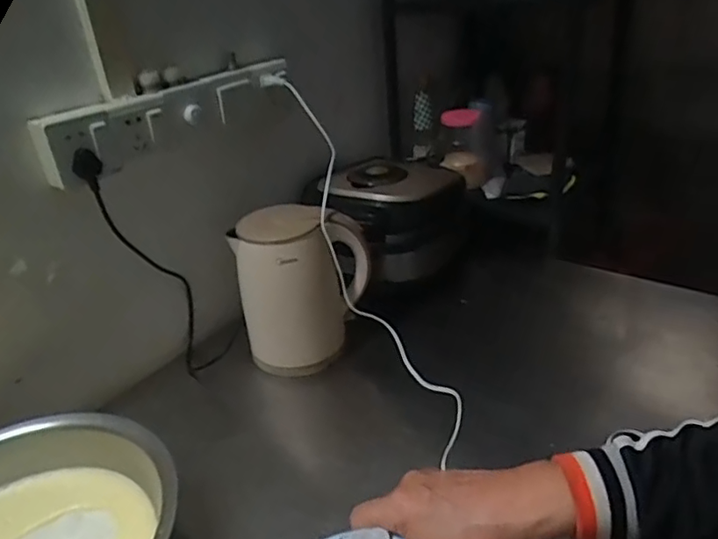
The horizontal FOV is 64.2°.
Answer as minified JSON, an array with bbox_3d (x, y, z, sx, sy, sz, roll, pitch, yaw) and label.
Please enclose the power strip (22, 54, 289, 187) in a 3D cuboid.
[{"bbox_3d":[-0.262,-0.222,0.820,0.047,0.085,0.385,18,38,38],"label":"power strip"}]

